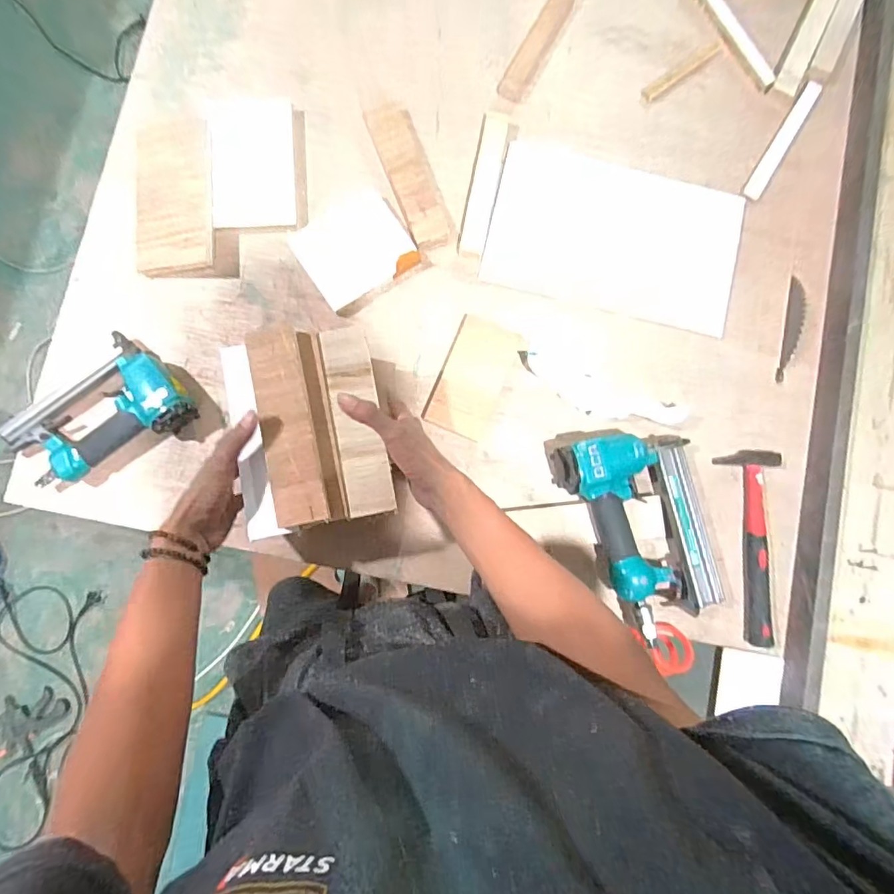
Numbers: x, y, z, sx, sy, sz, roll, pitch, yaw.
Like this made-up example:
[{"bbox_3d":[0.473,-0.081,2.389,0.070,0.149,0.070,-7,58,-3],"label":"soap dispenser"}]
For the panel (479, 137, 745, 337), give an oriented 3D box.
[{"bbox_3d":[0.230,-0.287,0.670,0.331,0.012,0.221,13,82,-2],"label":"panel"}]

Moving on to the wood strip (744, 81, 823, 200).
[{"bbox_3d":[0.476,-0.437,0.708,0.027,0.007,0.205,33,82,1],"label":"wood strip"}]

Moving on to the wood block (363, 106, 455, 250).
[{"bbox_3d":[-0.048,-0.361,0.658,0.058,0.014,0.202,-20,84,-6],"label":"wood block"}]

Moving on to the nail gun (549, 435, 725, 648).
[{"bbox_3d":[0.235,0.092,0.598,0.155,0.062,0.226,-17,84,-5],"label":"nail gun"}]

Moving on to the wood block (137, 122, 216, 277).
[{"bbox_3d":[-0.345,-0.317,0.636,0.095,0.029,0.193,-4,83,-4],"label":"wood block"}]

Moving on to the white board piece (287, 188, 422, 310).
[{"bbox_3d":[-0.120,-0.260,0.649,0.132,0.012,0.121,-33,86,-7],"label":"white board piece"}]

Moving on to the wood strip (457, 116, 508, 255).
[{"bbox_3d":[0.050,-0.354,0.668,0.035,0.007,0.206,11,82,-2],"label":"wood strip"}]

